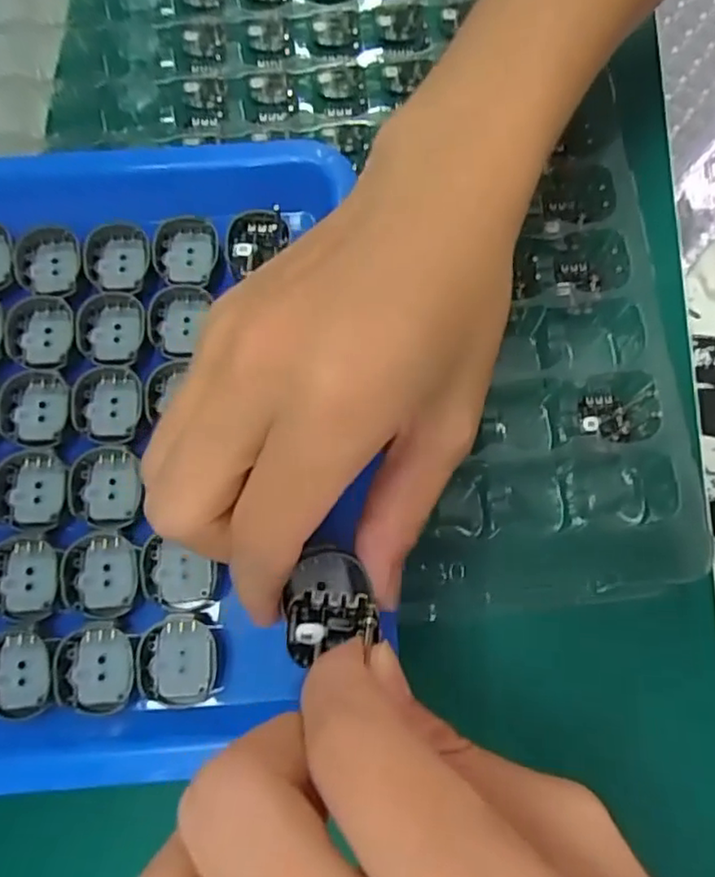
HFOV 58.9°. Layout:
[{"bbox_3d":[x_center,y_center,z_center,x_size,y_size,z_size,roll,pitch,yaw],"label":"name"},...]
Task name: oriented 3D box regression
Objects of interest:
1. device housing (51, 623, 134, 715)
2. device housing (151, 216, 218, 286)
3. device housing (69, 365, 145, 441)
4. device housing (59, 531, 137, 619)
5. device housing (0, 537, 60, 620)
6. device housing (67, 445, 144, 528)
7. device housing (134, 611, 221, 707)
[{"bbox_3d":[-0.085,0.074,0.203,0.023,0.006,0.027,-3,76,0],"label":"device housing"},{"bbox_3d":[-0.067,-0.072,0.244,0.024,0.007,0.027,-4,76,0],"label":"device housing"},{"bbox_3d":[-0.091,-0.012,0.229,0.024,0.004,0.028,-6,76,0],"label":"device housing"},{"bbox_3d":[-0.086,0.046,0.211,0.022,0.006,0.027,-6,76,0],"label":"device housing"},{"bbox_3d":[-0.113,0.046,0.211,0.022,0.007,0.026,-6,76,0],"label":"device housing"},{"bbox_3d":[-0.088,0.017,0.220,0.023,0.004,0.028,-7,76,-1],"label":"device housing"},{"bbox_3d":[-0.058,0.071,0.204,0.024,0.009,0.028,0,76,1],"label":"device housing"}]

